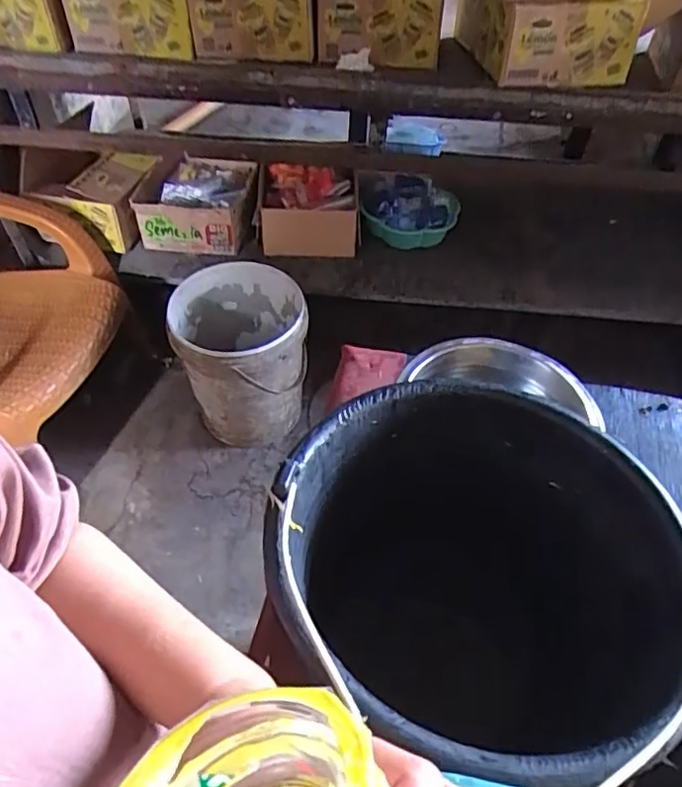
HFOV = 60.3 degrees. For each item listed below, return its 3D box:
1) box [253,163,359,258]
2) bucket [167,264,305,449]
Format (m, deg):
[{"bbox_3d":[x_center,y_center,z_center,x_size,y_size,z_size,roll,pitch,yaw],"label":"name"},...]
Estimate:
[{"bbox_3d":[-0.084,-0.485,1.517,0.262,0.141,0.233,2,52,1],"label":"box"},{"bbox_3d":[-0.234,-0.088,1.410,0.298,0.328,0.301,0,52,0],"label":"bucket"}]

